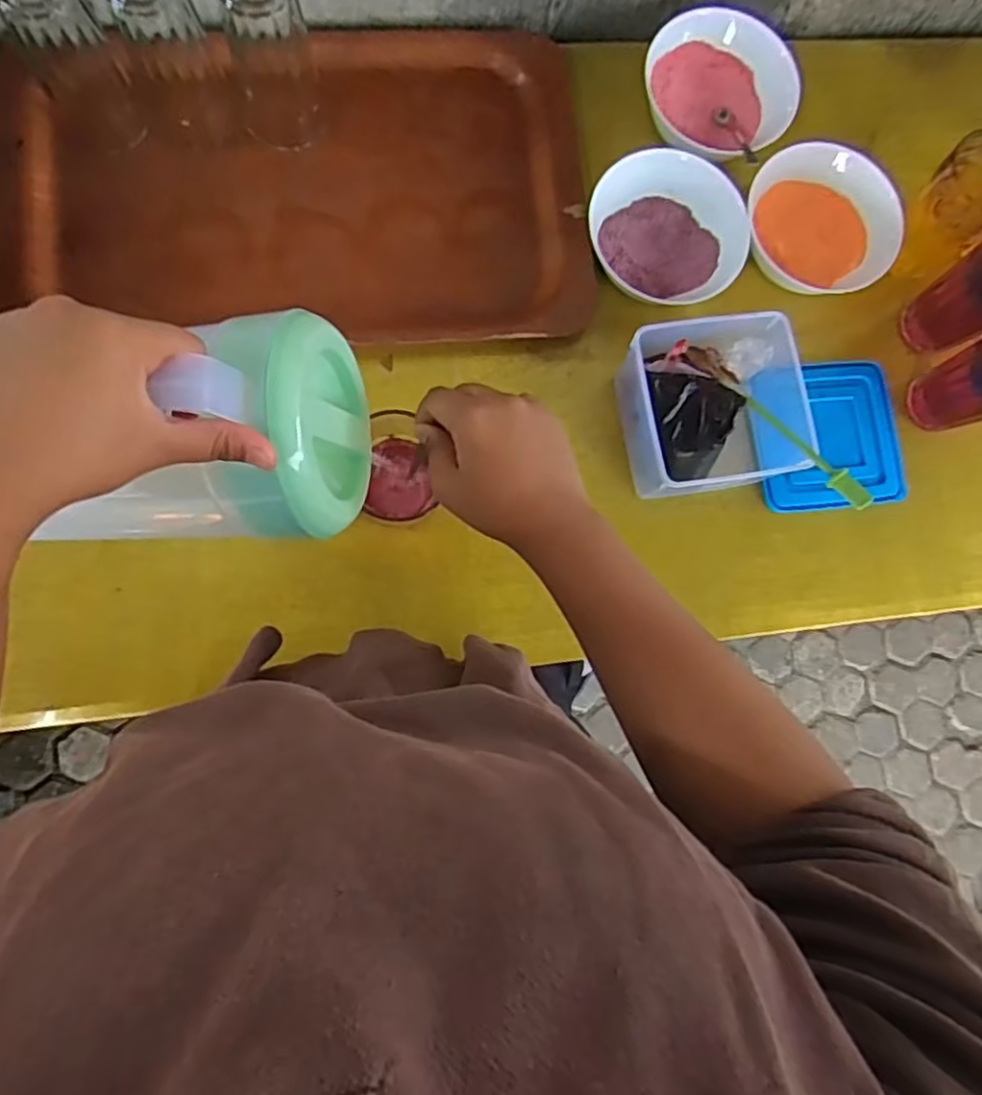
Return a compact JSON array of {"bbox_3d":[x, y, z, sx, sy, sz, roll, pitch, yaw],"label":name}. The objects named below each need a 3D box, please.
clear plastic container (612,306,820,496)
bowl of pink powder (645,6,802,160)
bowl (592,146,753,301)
[{"bbox_3d":[0.189,-0.120,0.602,0.146,0.080,0.136,-10,85,-7],"label":"clear plastic container"},{"bbox_3d":[0.209,-0.426,0.645,0.113,0.051,0.133,-30,88,-8],"label":"bowl of pink powder"},{"bbox_3d":[0.158,-0.284,0.622,0.136,0.055,0.110,7,83,-5],"label":"bowl"}]

